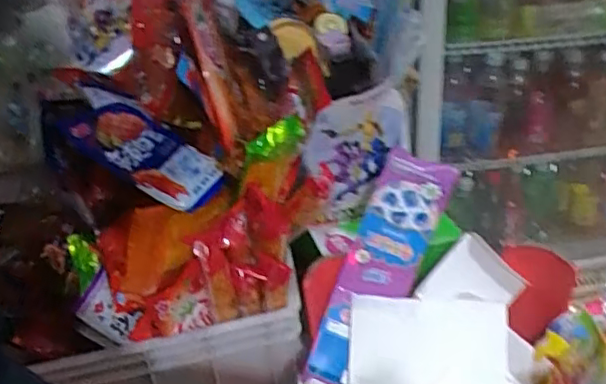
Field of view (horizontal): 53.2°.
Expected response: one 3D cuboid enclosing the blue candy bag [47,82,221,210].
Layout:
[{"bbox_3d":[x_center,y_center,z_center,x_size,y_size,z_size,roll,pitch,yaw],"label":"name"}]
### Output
[{"bbox_3d":[-0.209,-0.062,0.724,0.268,0.053,0.134,33,44,20],"label":"blue candy bag"}]

